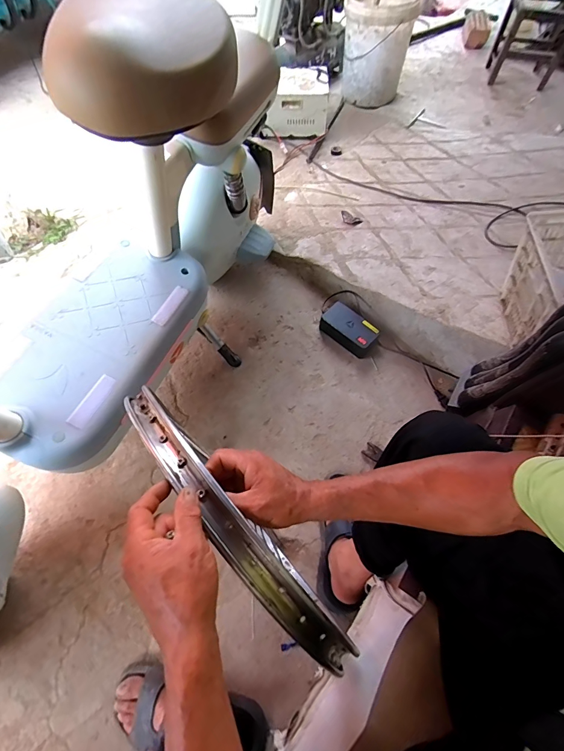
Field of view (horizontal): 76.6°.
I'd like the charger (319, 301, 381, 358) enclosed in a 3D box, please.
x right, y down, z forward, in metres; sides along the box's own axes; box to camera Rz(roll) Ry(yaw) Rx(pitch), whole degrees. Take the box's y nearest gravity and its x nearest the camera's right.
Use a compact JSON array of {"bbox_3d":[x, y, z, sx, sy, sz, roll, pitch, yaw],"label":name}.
[{"bbox_3d":[0.198,-0.133,1.040,0.169,0.056,0.091,37,67,15],"label":"charger"}]

